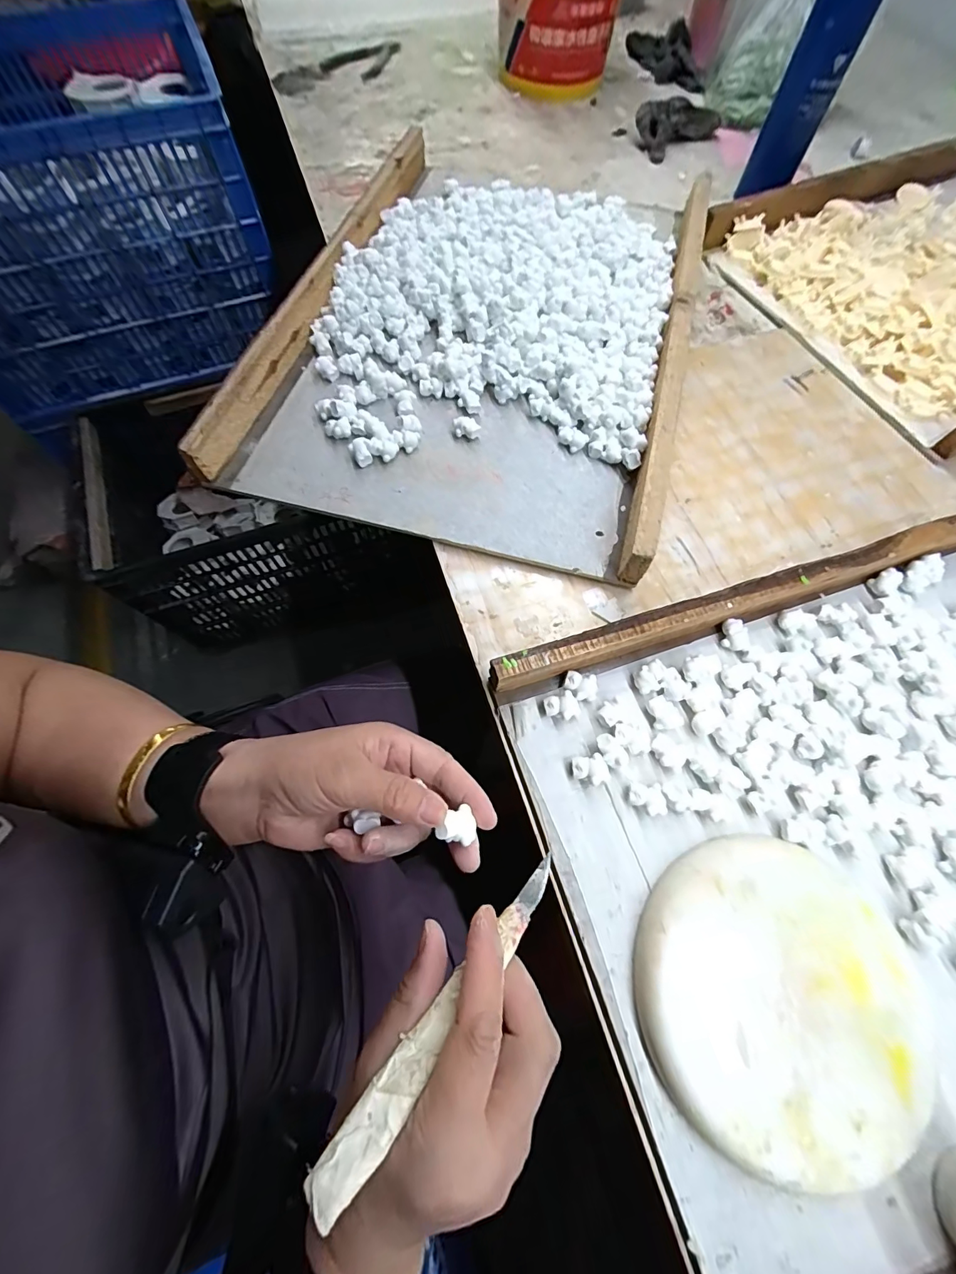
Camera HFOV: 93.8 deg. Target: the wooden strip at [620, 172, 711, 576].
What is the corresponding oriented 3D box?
[{"bbox_3d":[0.201,-0.304,0.457,0.021,0.052,0.568,15,69,5],"label":"wooden strip"}]

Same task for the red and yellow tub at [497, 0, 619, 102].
[{"bbox_3d":[0.126,-1.021,0.708,0.202,0.173,0.201,5,69,1],"label":"red and yellow tub"}]

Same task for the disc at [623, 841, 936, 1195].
[{"bbox_3d":[0.177,0.210,0.265,0.158,0.020,0.158,0,69,0],"label":"disc"}]

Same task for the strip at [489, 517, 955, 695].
[{"bbox_3d":[0.283,-0.050,0.359,0.569,0.043,0.021,-17,70,-7],"label":"strip"}]

